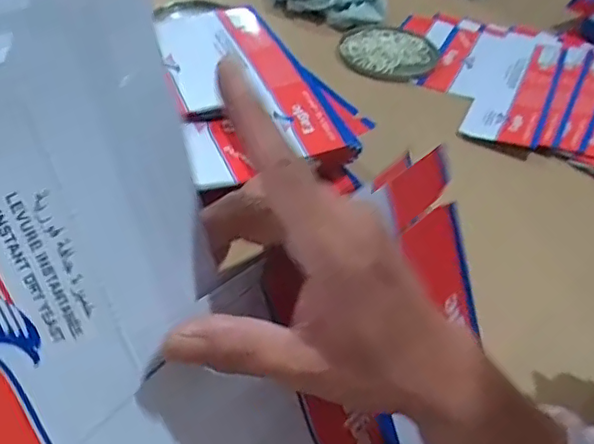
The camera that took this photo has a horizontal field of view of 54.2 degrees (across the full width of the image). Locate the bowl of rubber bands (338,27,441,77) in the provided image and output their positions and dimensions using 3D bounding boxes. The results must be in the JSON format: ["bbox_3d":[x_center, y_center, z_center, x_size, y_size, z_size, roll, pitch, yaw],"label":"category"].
[{"bbox_3d":[0.165,-0.303,1.014,0.180,0.031,0.139,-30,54,-32],"label":"bowl of rubber bands"}]

